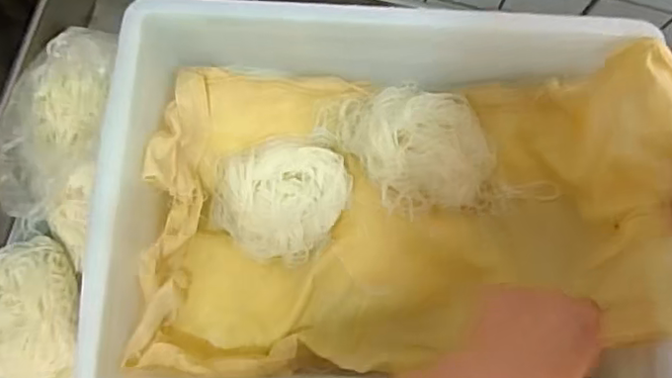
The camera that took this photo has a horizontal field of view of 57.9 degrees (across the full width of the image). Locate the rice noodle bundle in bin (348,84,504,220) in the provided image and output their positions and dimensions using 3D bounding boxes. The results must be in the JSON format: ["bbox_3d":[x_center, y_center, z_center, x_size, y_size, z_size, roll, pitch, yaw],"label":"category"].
[{"bbox_3d":[0.078,-0.034,0.537,0.102,0.045,0.136,-26,81,-3],"label":"rice noodle bundle in bin"}]

